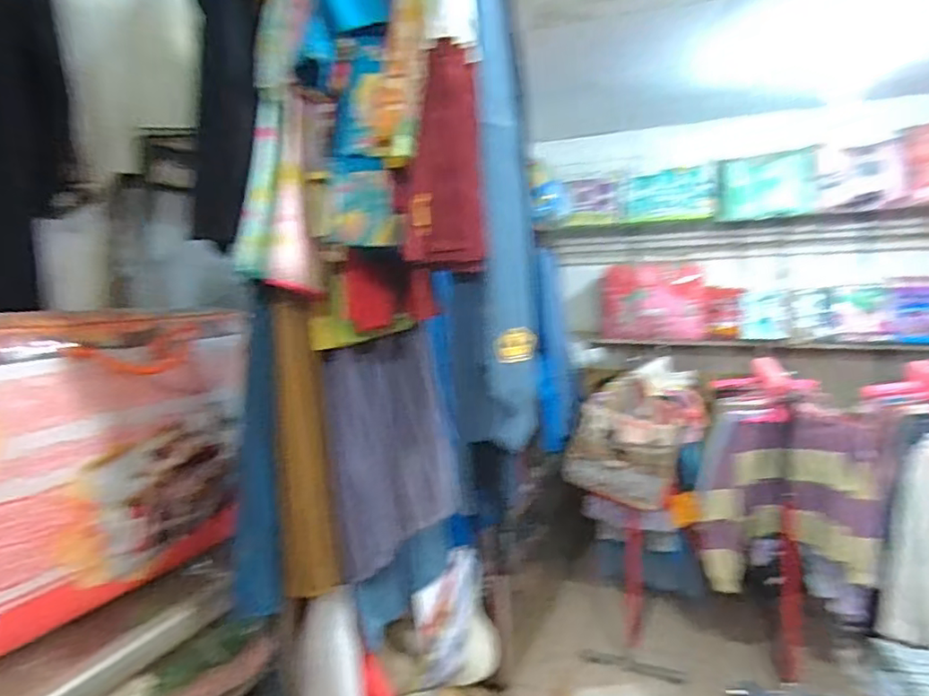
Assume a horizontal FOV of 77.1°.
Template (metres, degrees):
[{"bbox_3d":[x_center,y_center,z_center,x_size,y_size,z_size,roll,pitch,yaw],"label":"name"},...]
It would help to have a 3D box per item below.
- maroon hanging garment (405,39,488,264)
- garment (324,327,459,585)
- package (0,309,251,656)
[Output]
[{"bbox_3d":[-0.024,-0.236,0.716,0.093,0.254,0.036,-1,5,-2],"label":"maroon hanging garment"},{"bbox_3d":[-0.127,0.175,1.047,0.046,0.375,0.319,2,6,33],"label":"garment"},{"bbox_3d":[-0.586,0.162,0.902,0.200,0.403,0.512,2,6,29],"label":"package"}]

